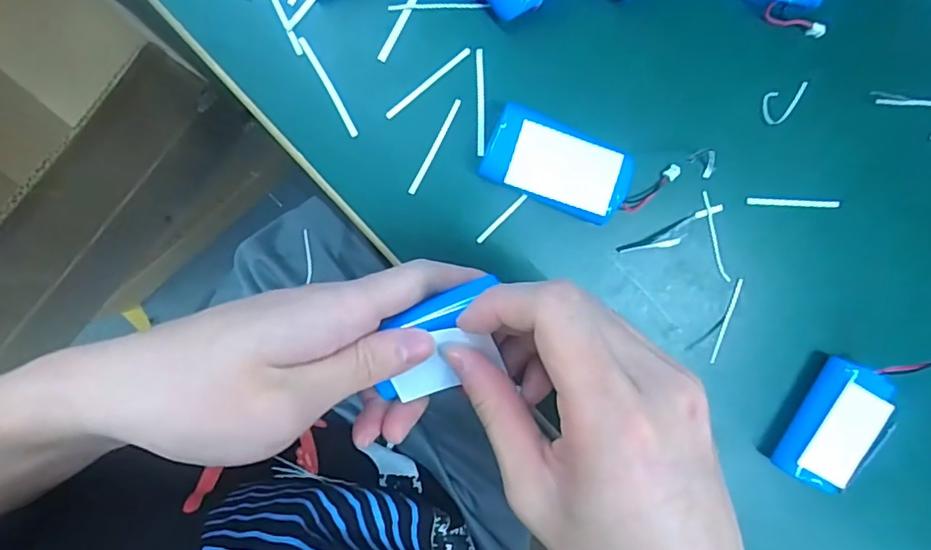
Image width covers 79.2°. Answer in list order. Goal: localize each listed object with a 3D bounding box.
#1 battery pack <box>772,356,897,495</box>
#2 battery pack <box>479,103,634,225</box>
[{"bbox_3d":[0.198,0.080,0.300,0.037,0.026,0.067,26,92,-8],"label":"battery pack"},{"bbox_3d":[0.044,-0.054,0.272,0.068,0.020,0.041,23,93,-8],"label":"battery pack"}]

